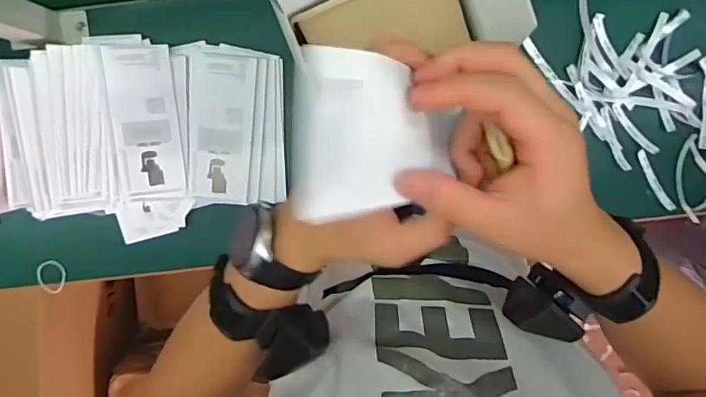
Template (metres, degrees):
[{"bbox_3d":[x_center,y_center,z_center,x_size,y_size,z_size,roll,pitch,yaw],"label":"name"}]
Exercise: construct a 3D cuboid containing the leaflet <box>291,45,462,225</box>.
[{"bbox_3d":[0.016,-0.033,0.252,0.010,0.120,0.072,7,100,42],"label":"leaflet"}]

